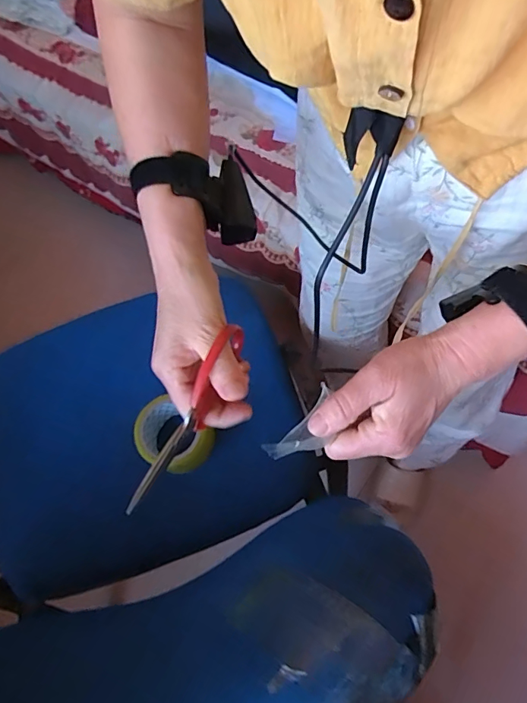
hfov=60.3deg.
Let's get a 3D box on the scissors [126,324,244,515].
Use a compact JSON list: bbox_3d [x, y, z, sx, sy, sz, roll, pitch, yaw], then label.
[{"bbox_3d":[-0.049,0.045,0.319,0.007,0.048,0.146,22,63,13],"label":"scissors"}]

